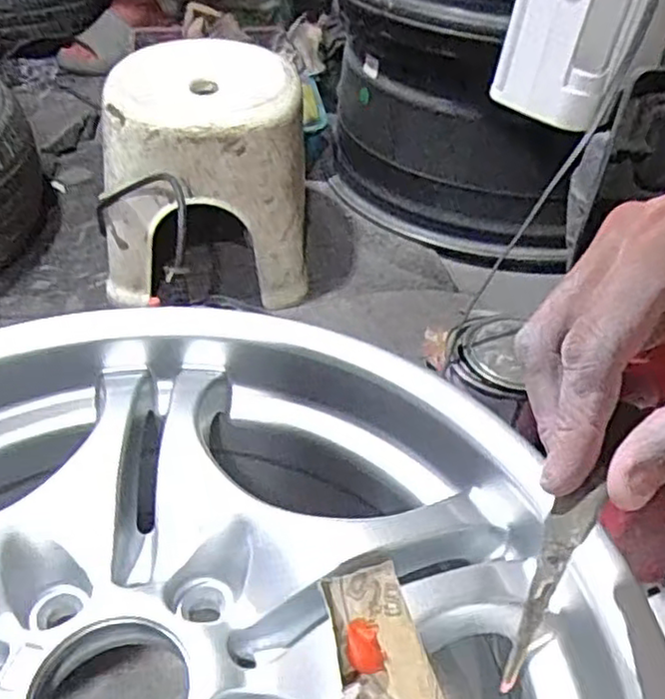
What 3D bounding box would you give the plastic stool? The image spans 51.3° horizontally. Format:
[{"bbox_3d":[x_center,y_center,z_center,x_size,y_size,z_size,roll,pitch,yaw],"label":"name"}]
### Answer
[{"bbox_3d":[-0.149,-0.219,0.865,0.233,0.232,0.249,2,40,-4],"label":"plastic stool"}]

